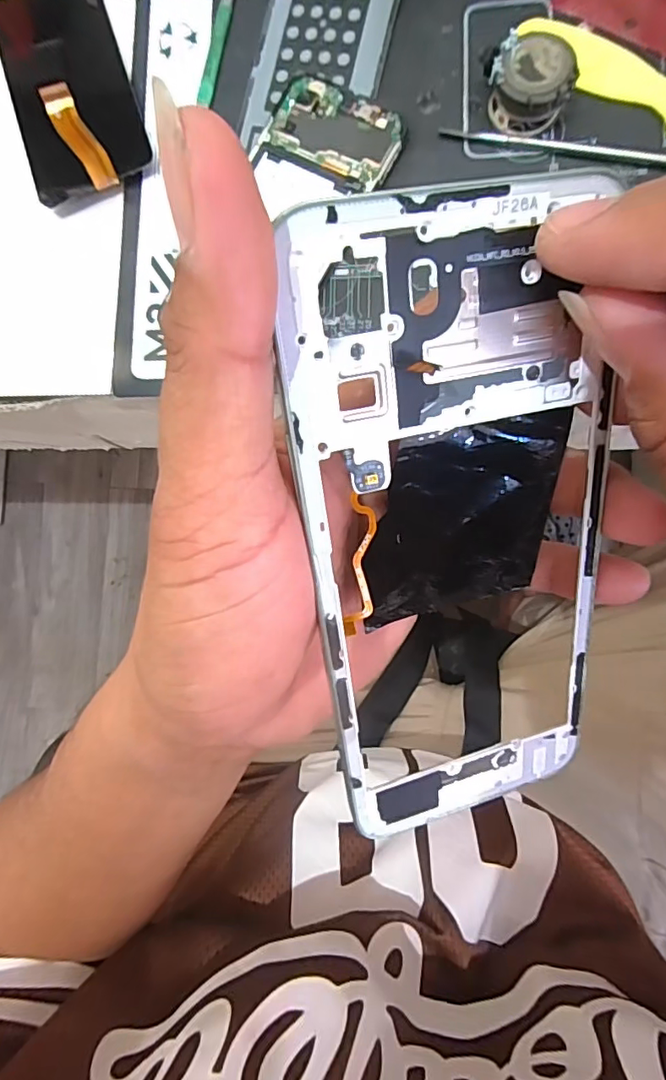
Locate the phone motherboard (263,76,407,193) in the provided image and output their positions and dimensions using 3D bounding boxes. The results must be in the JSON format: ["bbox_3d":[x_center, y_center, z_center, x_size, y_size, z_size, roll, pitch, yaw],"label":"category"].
[{"bbox_3d":[0.001,-0.219,0.285,0.072,0.006,0.046,30,89,9],"label":"phone motherboard"}]

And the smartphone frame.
[{"bbox_3d":[0.031,0.006,0.137,0.074,0.015,0.163,-13,115,-11],"label":"smartphone frame"}]

